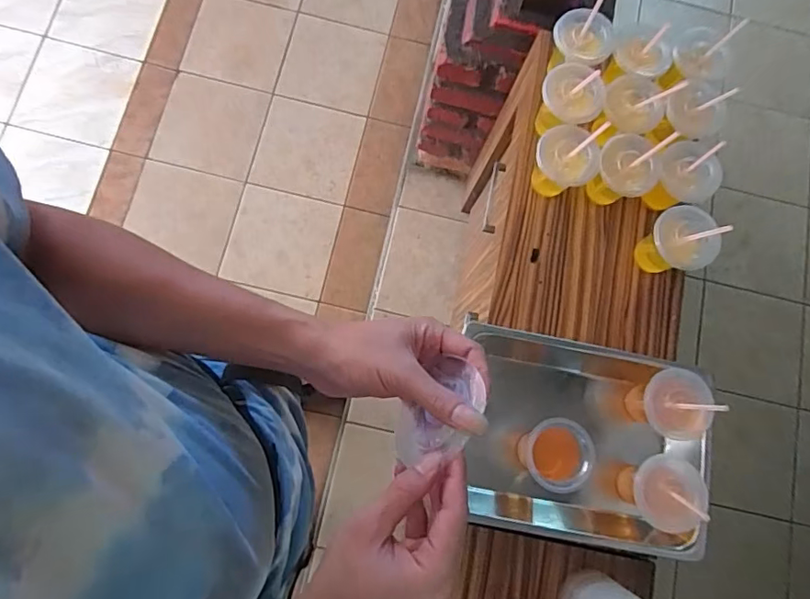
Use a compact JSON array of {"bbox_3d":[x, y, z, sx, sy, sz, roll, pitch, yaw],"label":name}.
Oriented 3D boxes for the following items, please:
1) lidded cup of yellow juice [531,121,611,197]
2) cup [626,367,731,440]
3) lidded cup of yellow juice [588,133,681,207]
[{"bbox_3d":[0.234,-0.206,0.745,0.084,0.136,0.080,1,78,-5],"label":"lidded cup of yellow juice"},{"bbox_3d":[0.361,0.140,0.687,0.077,0.170,0.089,2,78,-5],"label":"cup"},{"bbox_3d":[0.326,-0.195,0.746,0.084,0.141,0.094,37,78,3],"label":"lidded cup of yellow juice"}]

